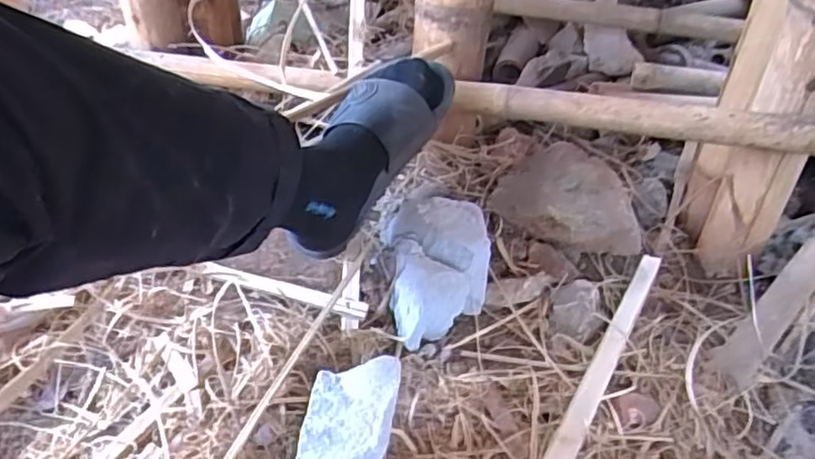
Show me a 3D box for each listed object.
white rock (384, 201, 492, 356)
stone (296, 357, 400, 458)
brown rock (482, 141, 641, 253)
[{"bbox_3d":[0.036,0.037,0.769,0.114,0.080,0.211,2,32,-6],"label":"white rock"},{"bbox_3d":[-0.051,0.170,0.566,0.073,0.073,0.095,9,32,4],"label":"stone"},{"bbox_3d":[0.210,-0.036,0.867,0.186,0.103,0.139,12,33,10],"label":"brown rock"}]

